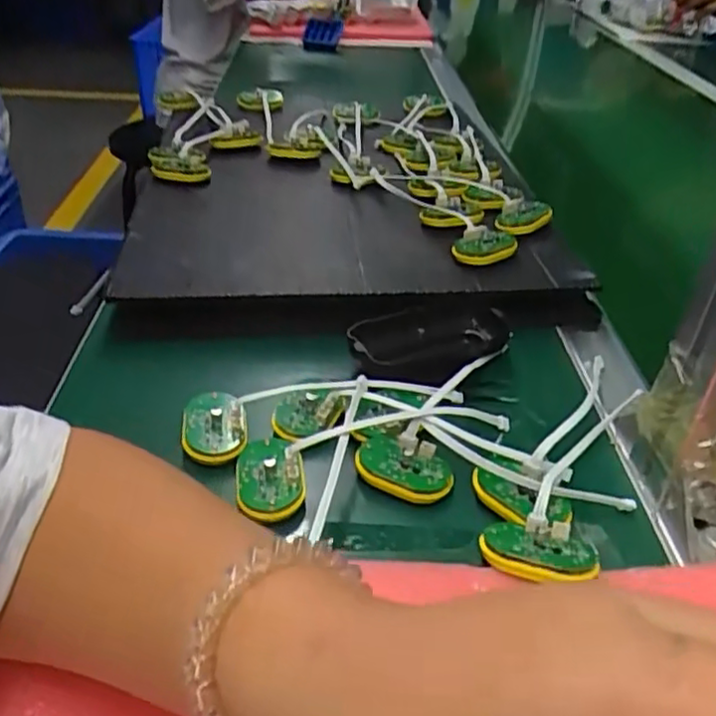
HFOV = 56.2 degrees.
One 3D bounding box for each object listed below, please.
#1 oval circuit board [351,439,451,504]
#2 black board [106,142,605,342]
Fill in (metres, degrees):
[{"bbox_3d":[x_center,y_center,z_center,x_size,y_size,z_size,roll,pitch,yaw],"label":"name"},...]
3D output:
[{"bbox_3d":[0.025,0.062,0.371,0.053,0.014,0.030,20,38,23],"label":"oval circuit board"},{"bbox_3d":[-0.018,-0.123,0.598,0.366,0.032,0.305,0,35,-3],"label":"black board"}]

